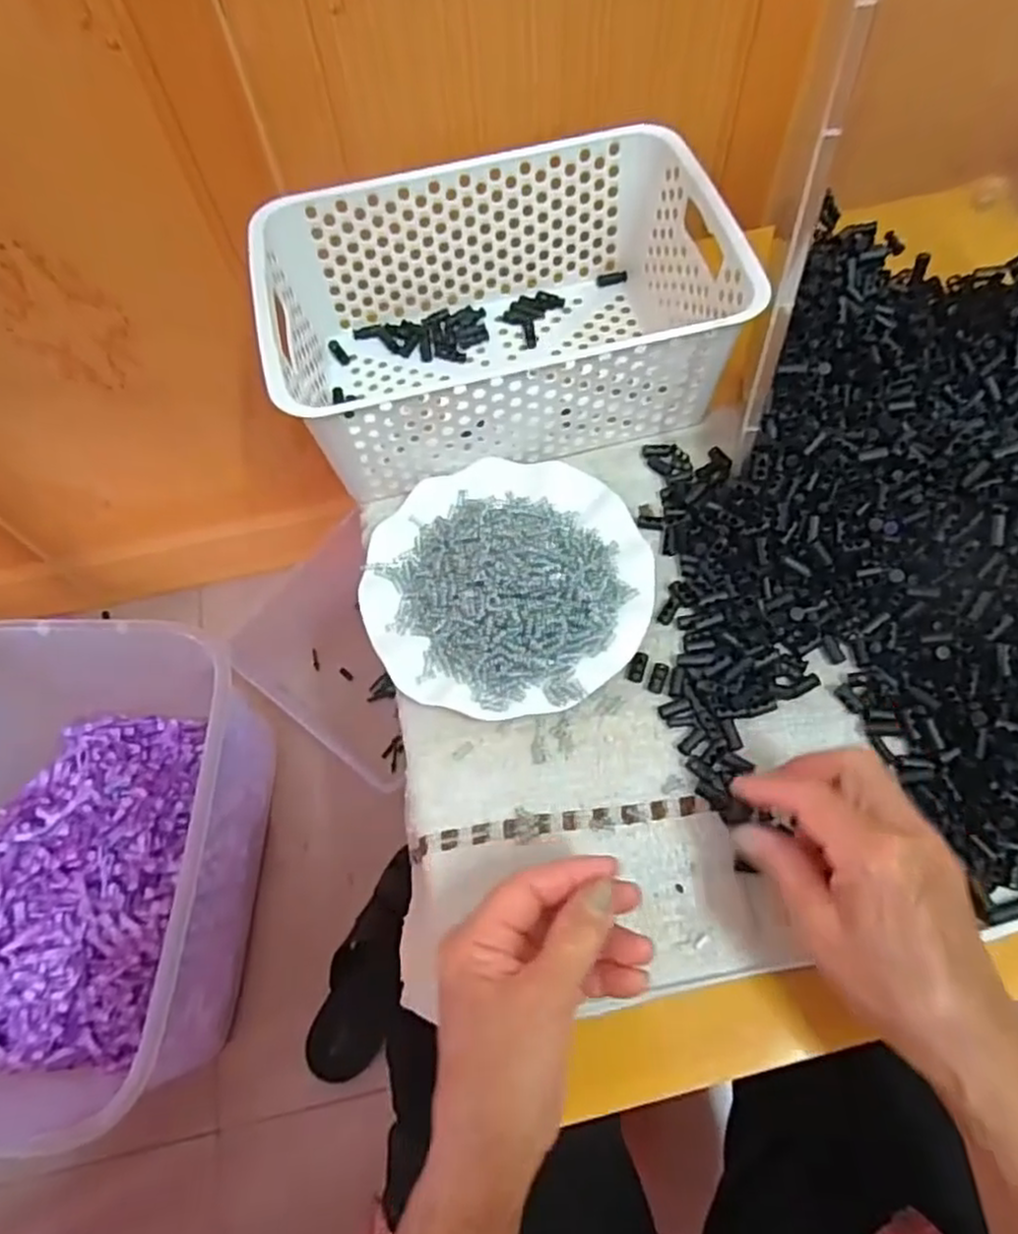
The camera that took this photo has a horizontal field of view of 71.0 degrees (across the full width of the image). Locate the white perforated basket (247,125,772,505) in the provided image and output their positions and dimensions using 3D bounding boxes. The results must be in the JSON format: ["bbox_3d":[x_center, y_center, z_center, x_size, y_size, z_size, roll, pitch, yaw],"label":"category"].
[{"bbox_3d":[-0.009,-0.214,0.518,0.307,0.112,0.203,-13,65,-4],"label":"white perforated basket"}]

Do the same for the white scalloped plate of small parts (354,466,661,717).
[{"bbox_3d":[-0.003,-0.026,0.458,0.178,0.049,0.176,-1,64,2],"label":"white scalloped plate of small parts"}]

